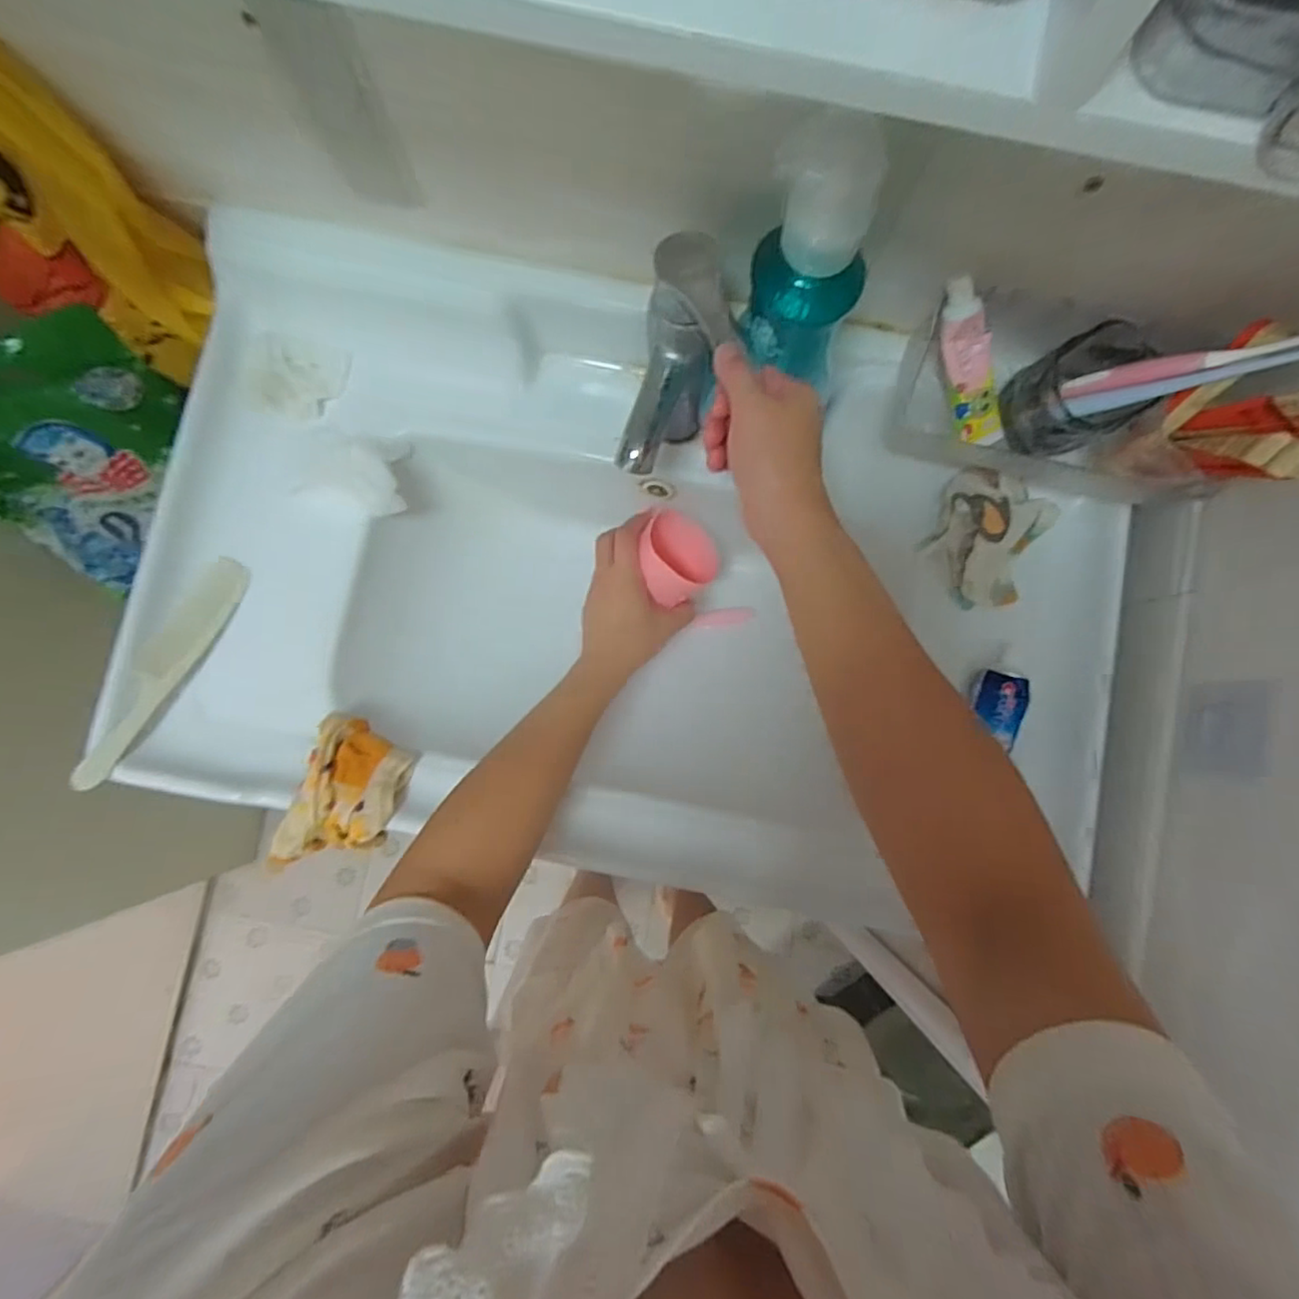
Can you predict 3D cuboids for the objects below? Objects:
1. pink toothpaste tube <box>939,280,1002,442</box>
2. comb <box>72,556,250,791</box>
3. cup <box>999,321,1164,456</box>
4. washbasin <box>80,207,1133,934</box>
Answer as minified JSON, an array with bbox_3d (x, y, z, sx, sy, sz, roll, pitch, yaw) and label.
[{"bbox_3d":[0.240,-0.211,0.473,0.031,0.019,0.126,-38,127,-4],"label":"pink toothpaste tube"},{"bbox_3d":[-0.404,0.014,0.525,0.036,0.006,0.206,43,61,-39],"label":"comb"},{"bbox_3d":[0.319,-0.190,0.481,0.080,0.083,0.072,-25,85,-3],"label":"cup"},{"bbox_3d":[-0.014,-0.051,0.573,0.805,0.149,0.484,11,84,0],"label":"washbasin"}]

